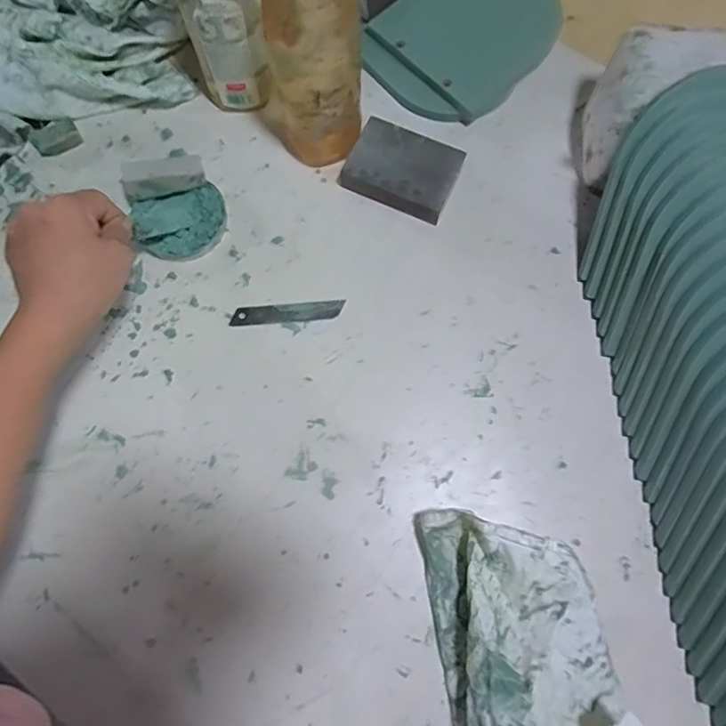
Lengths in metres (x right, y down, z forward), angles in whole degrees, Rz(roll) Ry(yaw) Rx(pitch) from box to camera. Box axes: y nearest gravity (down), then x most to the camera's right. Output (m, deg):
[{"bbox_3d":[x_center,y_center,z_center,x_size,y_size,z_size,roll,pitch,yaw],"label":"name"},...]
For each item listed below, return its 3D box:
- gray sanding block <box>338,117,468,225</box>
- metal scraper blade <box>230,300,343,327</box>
[{"bbox_3d":[0.037,-0.179,0.502,0.100,0.024,0.074,28,75,7],"label":"gray sanding block"},{"bbox_3d":[-0.067,-0.044,0.473,0.098,0.004,0.017,-5,74,-2],"label":"metal scraper blade"}]

